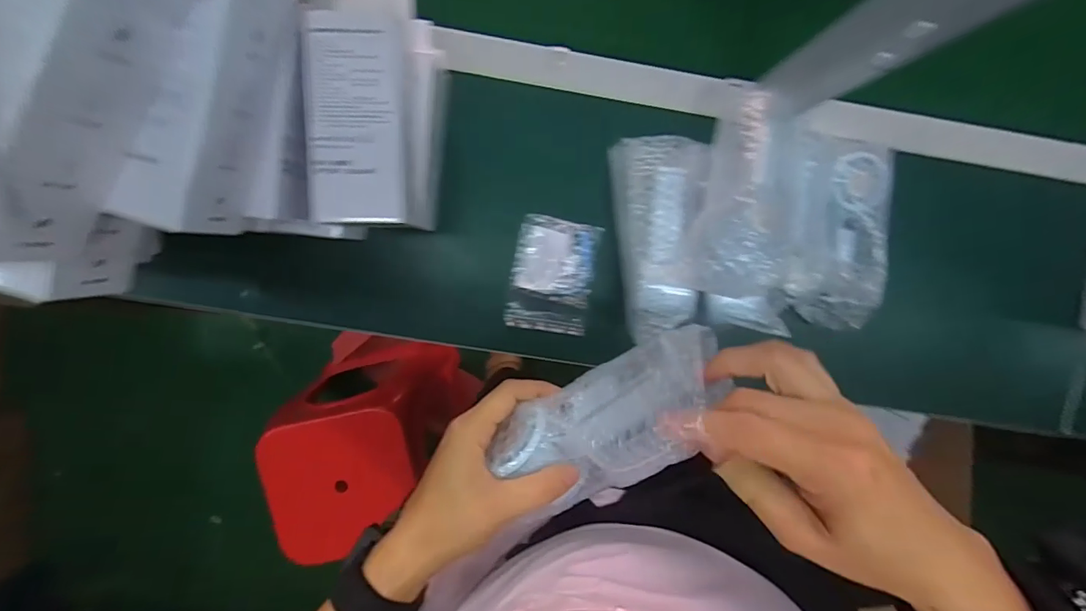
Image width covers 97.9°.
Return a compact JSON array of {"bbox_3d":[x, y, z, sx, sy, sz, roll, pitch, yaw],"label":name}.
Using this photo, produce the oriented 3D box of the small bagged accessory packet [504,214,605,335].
[{"bbox_3d":[0.010,-0.033,0.535,0.090,0.019,0.125,9,94,-3],"label":"small bagged accessory packet"}]

